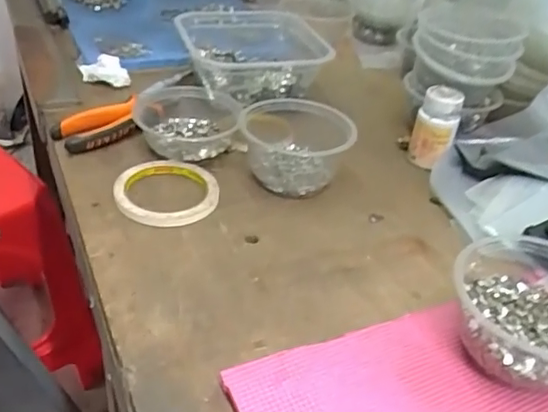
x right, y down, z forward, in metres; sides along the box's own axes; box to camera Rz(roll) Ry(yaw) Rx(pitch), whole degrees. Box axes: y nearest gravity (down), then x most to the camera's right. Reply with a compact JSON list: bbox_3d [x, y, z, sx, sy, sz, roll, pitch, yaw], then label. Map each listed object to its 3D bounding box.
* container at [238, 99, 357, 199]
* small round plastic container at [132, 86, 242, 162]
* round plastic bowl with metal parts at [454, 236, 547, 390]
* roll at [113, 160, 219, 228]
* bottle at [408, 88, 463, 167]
[{"bbox_3d":[0.023,-0.065,0.597,0.111,0.065,0.113,5,36,-4],"label":"container"},{"bbox_3d":[-0.093,-0.093,0.638,0.112,0.045,0.114,5,36,-4],"label":"small round plastic container"},{"bbox_3d":[0.185,0.074,0.412,0.109,0.059,0.108,5,36,-4],"label":"round plastic bowl with metal parts"},{"bbox_3d":[-0.103,-0.015,0.560,0.096,0.018,0.097,-2,38,-4],"label":"roll"},{"bbox_3d":[0.174,-0.083,0.630,0.045,0.082,0.040,17,37,14],"label":"bottle"}]

